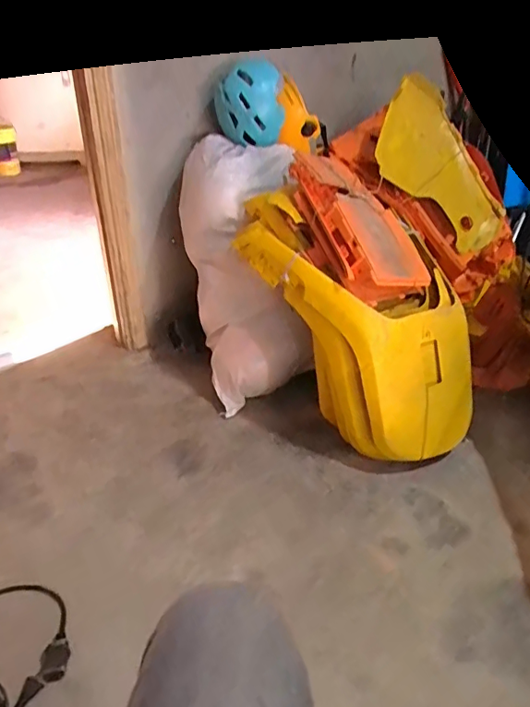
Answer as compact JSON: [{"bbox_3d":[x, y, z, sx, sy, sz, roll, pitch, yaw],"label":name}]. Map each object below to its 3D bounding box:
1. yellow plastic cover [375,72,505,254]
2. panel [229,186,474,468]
[{"bbox_3d":[0.532,-0.578,1.730,0.274,0.563,0.069,-30,-5,10],"label":"yellow plastic cover"},{"bbox_3d":[0.234,-0.107,1.455,0.358,0.298,0.843,-26,69,-31],"label":"panel"}]

